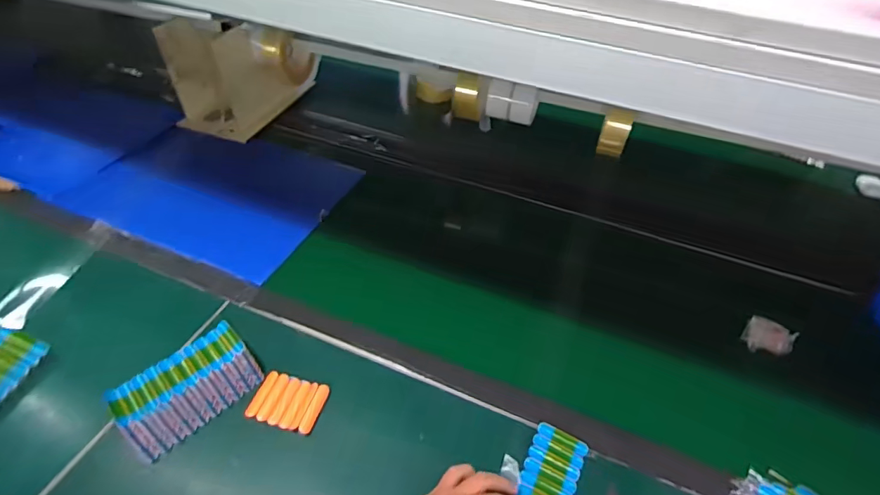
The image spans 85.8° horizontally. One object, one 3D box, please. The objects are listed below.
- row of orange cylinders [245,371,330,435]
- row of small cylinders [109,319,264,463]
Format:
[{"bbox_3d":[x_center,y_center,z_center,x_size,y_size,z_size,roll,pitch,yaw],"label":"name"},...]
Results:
[{"bbox_3d":[-0.191,0.194,0.598,0.088,0.011,0.062,14,45,10],"label":"row of orange cylinders"},{"bbox_3d":[-0.305,0.169,0.577,0.084,0.049,0.146,36,52,28],"label":"row of small cylinders"}]

